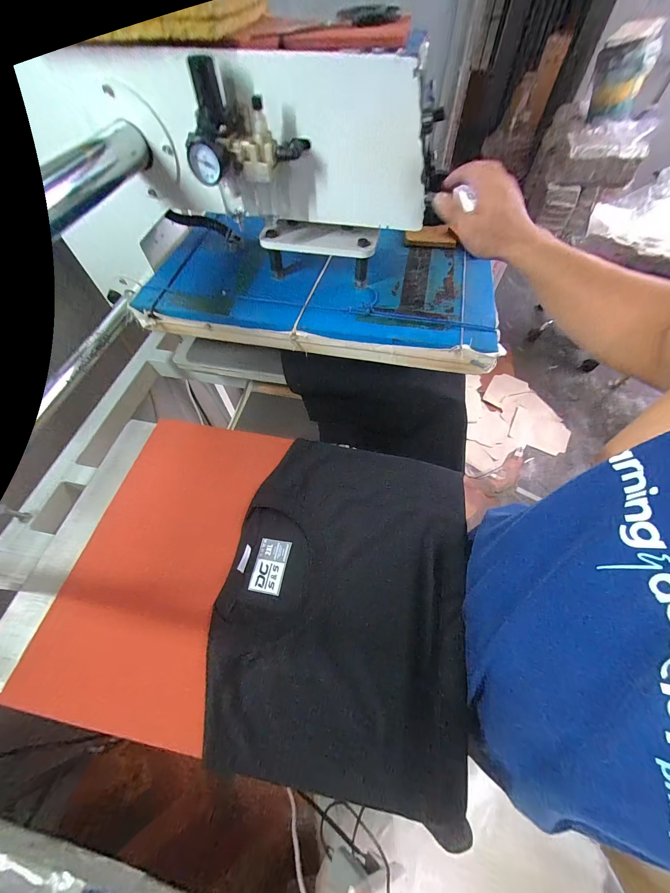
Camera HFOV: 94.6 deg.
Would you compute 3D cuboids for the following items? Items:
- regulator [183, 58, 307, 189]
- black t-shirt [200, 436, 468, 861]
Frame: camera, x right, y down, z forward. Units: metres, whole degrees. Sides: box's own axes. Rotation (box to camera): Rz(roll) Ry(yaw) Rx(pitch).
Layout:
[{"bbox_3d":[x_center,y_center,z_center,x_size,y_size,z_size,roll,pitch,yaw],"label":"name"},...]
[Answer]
[{"bbox_3d":[-0.109,-0.378,0.362,0.143,0.089,0.072,-18,60,-9],"label":"regulator"},{"bbox_3d":[0.019,0.180,0.407,0.302,0.040,0.390,9,60,7],"label":"black t-shirt"}]

